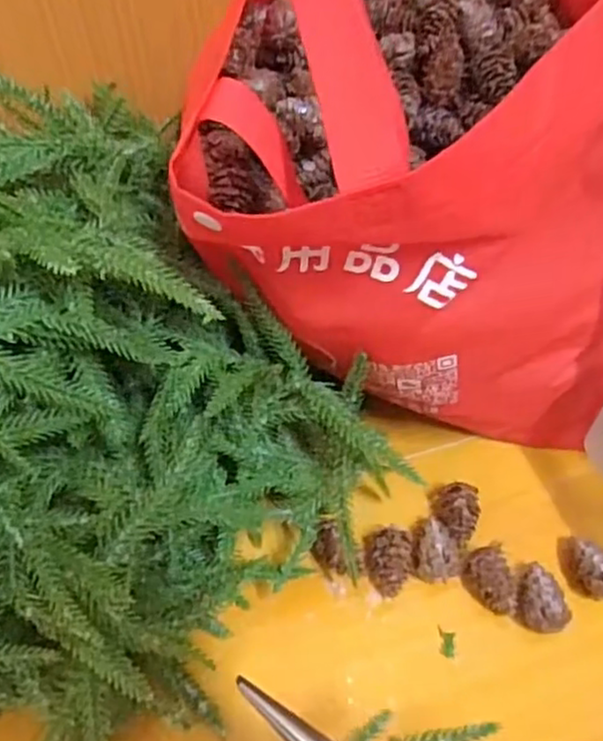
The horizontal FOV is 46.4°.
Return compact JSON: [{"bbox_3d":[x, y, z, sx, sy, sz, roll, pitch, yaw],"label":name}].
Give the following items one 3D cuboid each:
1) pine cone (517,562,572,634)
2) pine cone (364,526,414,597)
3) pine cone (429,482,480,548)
[{"bbox_3d":[0.125,0.119,0.366,0.022,0.018,0.035,2,53,3],"label":"pine cone"},{"bbox_3d":[0.046,0.103,0.381,0.026,0.021,0.034,12,55,11],"label":"pine cone"},{"bbox_3d":[0.087,0.080,0.396,0.024,0.020,0.034,4,54,5],"label":"pine cone"}]

